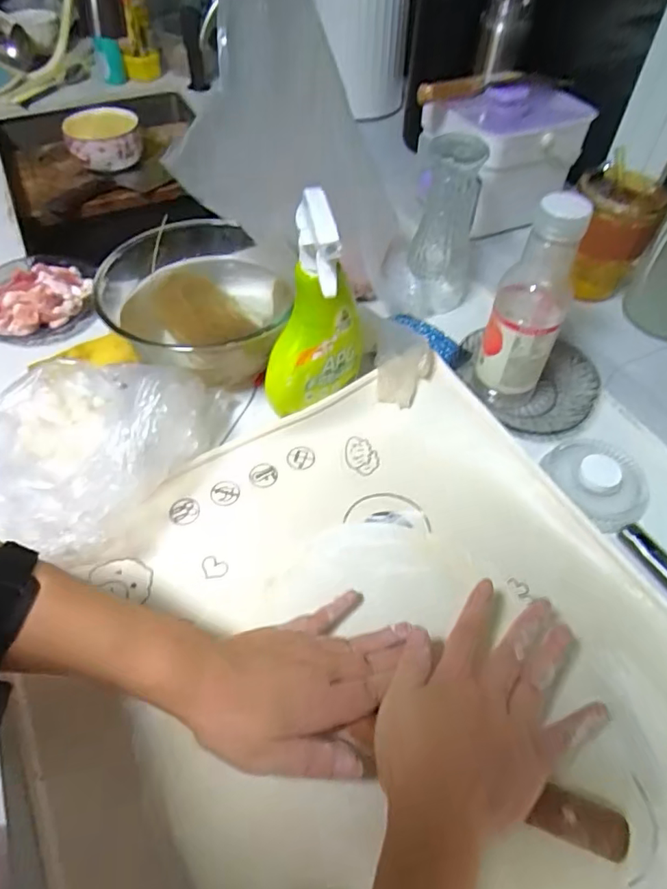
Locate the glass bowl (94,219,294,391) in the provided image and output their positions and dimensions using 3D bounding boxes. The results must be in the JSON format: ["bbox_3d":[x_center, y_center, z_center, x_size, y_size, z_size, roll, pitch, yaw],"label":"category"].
[{"bbox_3d":[-0.133,-0.139,0.553,0.163,0.091,0.193,-4,52,-4],"label":"glass bowl"}]

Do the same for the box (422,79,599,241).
[{"bbox_3d":[0.206,-0.354,0.660,0.156,0.127,0.121,-21,55,-16],"label":"box"}]

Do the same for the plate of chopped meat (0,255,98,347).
[{"bbox_3d":[-0.345,-0.170,0.615,0.139,0.042,0.120,-2,53,0],"label":"plate of chopped meat"}]

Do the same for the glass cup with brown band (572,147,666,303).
[{"bbox_3d":[0.294,-0.215,0.576,0.073,0.128,0.083,10,52,7],"label":"glass cup with brown band"}]

